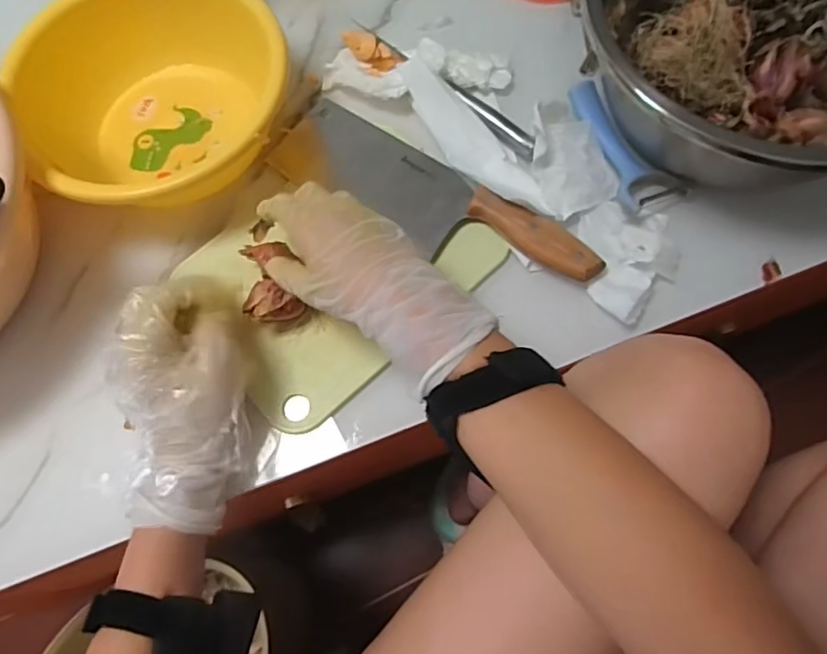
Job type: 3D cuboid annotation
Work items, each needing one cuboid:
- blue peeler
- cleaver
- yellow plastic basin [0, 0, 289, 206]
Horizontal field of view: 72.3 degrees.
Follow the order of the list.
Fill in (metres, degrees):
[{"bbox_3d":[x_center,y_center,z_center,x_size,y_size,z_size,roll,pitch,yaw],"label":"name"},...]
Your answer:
[{"bbox_3d":[0.169,-0.152,0.475,0.051,0.021,0.128,-25,72,-7],"label":"blue peeler"},{"bbox_3d":[0.013,-0.106,0.465,0.285,0.027,0.079,32,74,12],"label":"cleaver"},{"bbox_3d":[-0.206,-0.183,0.467,0.212,0.095,0.176,-20,71,-6],"label":"yellow plastic basin"}]

